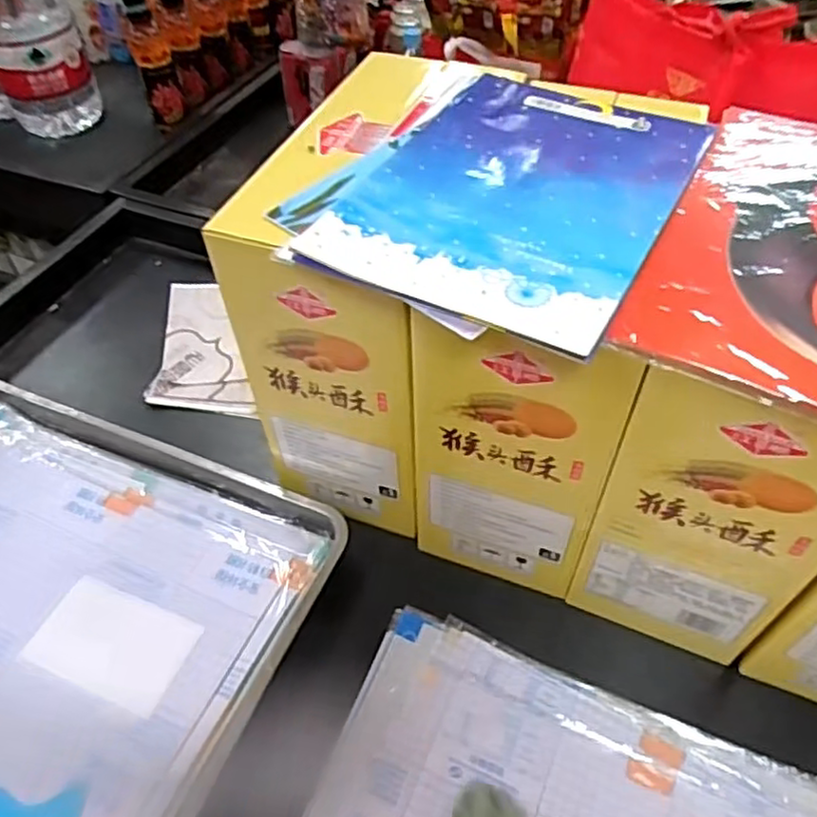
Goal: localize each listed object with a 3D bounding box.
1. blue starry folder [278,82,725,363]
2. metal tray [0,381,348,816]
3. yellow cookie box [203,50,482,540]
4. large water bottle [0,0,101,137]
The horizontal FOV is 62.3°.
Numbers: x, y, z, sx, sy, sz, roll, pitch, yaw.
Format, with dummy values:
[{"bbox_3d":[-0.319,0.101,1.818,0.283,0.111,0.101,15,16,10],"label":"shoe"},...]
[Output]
[{"bbox_3d":[0.087,-0.168,0.511,0.213,0.006,0.293,23,55,20],"label":"blue starry folder"},{"bbox_3d":[-0.408,0.181,0.684,0.595,0.048,0.408,19,50,13],"label":"metal tray"},{"bbox_3d":[-0.027,-0.102,0.699,0.170,0.368,0.301,17,52,11],"label":"yellow cookie box"},{"bbox_3d":[-0.645,-0.642,1.150,0.151,0.335,0.155,-20,52,-14],"label":"large water bottle"}]

